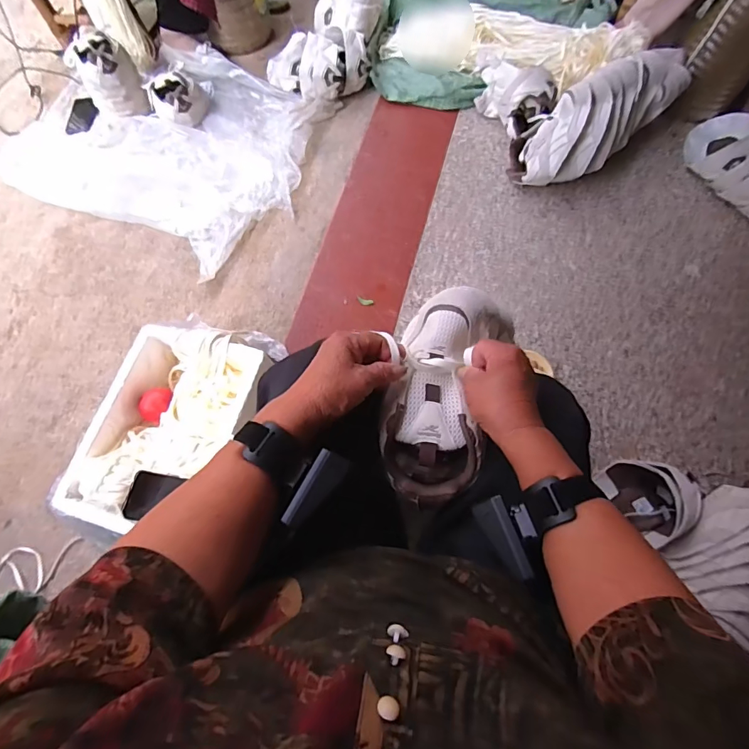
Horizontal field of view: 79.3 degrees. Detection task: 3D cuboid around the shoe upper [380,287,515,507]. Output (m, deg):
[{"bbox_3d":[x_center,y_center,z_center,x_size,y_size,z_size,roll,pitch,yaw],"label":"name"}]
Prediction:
[{"bbox_3d":[0.078,0.020,0.484,0.128,0.073,0.231,15,72,4],"label":"shoe upper"}]

